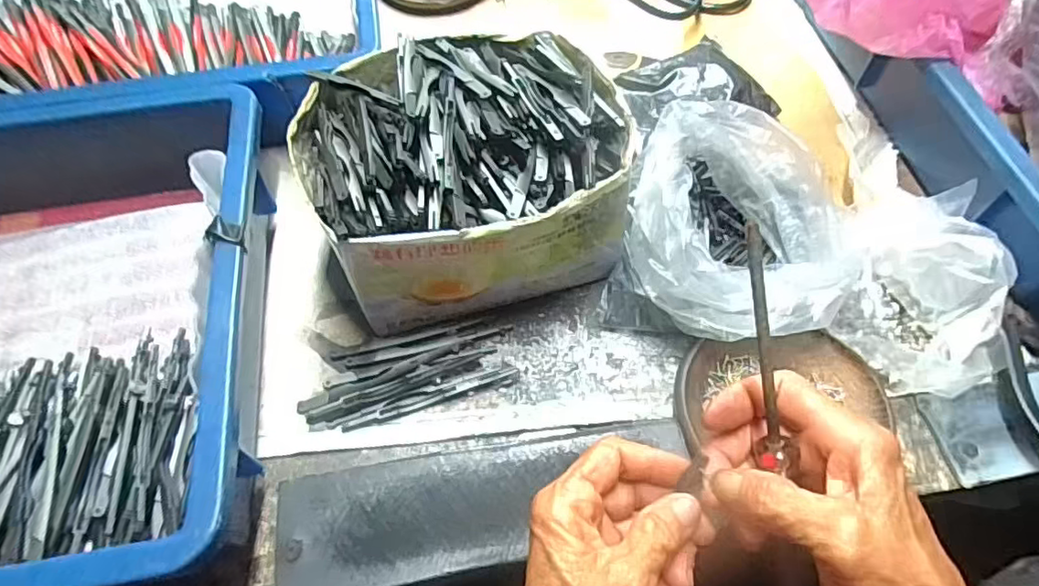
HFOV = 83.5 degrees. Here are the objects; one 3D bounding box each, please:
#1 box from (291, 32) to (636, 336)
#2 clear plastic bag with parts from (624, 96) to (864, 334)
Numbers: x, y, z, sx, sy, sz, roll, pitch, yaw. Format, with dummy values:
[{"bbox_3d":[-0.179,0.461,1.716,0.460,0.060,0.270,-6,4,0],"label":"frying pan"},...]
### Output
[{"bbox_3d":[-0.034,-0.072,0.355,0.173,0.105,0.150,-13,60,-8],"label":"box"},{"bbox_3d":[0.128,-0.031,0.341,0.128,0.087,0.112,18,61,11],"label":"clear plastic bag with parts"}]

